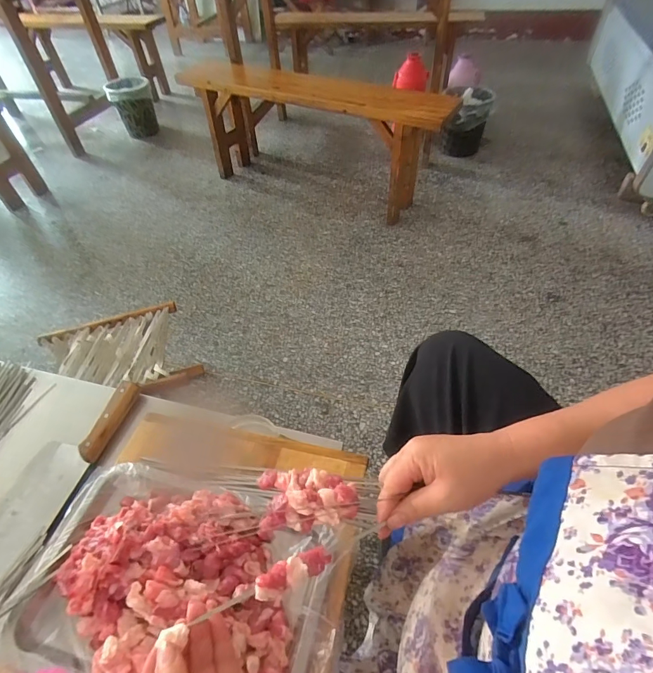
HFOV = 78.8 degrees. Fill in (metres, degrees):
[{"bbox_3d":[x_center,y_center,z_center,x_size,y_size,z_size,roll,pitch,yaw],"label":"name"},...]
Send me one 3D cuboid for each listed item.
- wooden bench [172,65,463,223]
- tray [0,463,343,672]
[{"bbox_3d":[-0.042,-0.860,1.696,1.078,0.488,0.337,21,54,18],"label":"wooden bench"},{"bbox_3d":[-0.153,0.253,0.422,0.330,0.083,0.197,10,51,10],"label":"tray"}]

